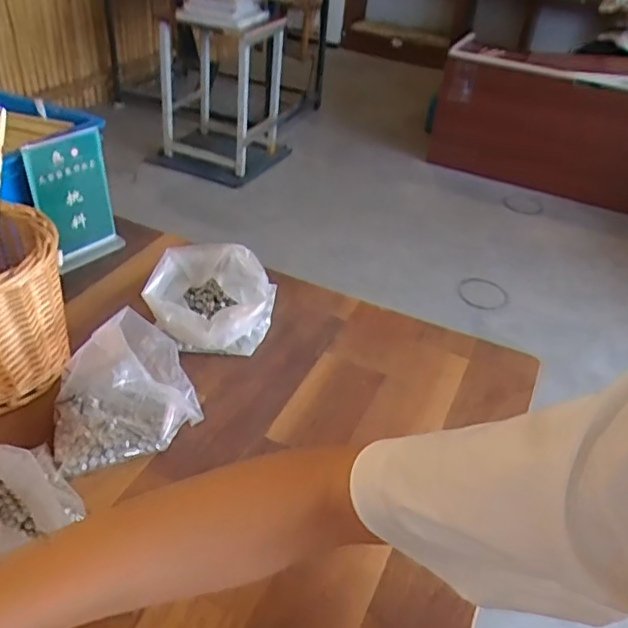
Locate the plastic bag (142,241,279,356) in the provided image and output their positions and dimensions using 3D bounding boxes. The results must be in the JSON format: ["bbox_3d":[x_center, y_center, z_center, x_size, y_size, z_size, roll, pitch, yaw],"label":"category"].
[{"bbox_3d":[-0.116,-0.013,0.645,0.130,0.084,0.116,8,39,2],"label":"plastic bag"}]

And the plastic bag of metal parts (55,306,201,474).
[{"bbox_3d":[-0.184,0.065,0.549,0.135,0.078,0.123,-18,45,-27],"label":"plastic bag of metal parts"}]

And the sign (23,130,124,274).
[{"bbox_3d":[-0.297,-0.143,0.733,0.098,0.157,0.033,-26,49,-34],"label":"sign"}]

